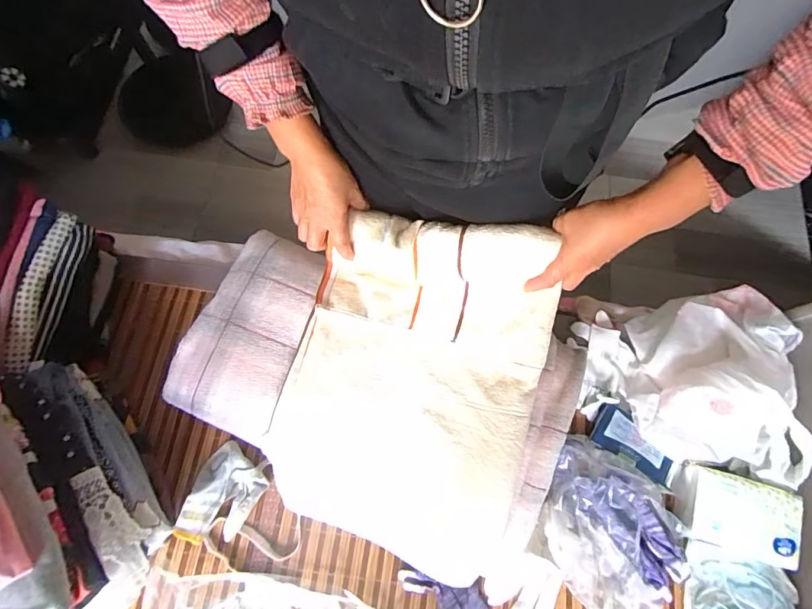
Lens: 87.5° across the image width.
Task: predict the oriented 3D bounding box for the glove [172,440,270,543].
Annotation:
[{"bbox_3d":[-0.260,0.273,0.604,0.090,0.032,0.130,28,74,7],"label":"glove"}]

